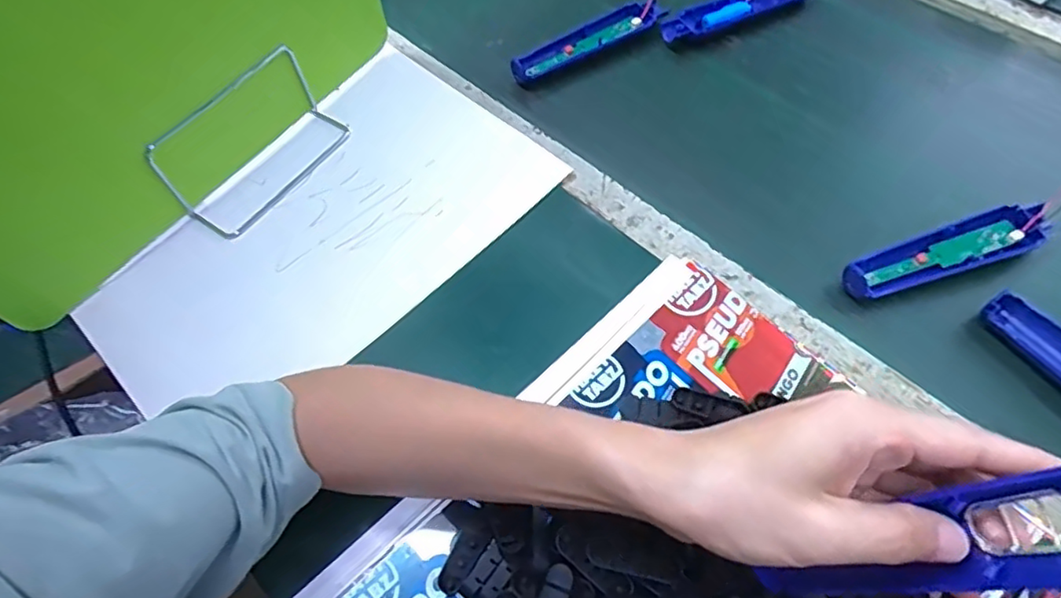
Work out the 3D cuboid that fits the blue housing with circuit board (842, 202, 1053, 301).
[{"bbox_3d":[0.316,-0.037,0.461,0.162,0.015,0.038,-16,62,-5],"label":"blue housing with circuit board"}]

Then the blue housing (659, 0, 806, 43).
[{"bbox_3d":[0.214,-0.298,0.626,0.174,0.014,0.036,-25,63,-10],"label":"blue housing"}]

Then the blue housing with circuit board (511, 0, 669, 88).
[{"bbox_3d":[0.056,-0.261,0.611,0.170,0.015,0.038,-27,64,-11],"label":"blue housing with circuit board"}]

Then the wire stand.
[{"bbox_3d":[-0.232,-0.140,0.508,0.078,0.087,0.163,30,68,18],"label":"wire stand"}]

